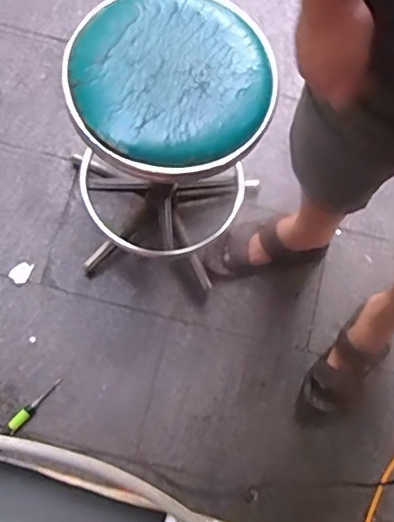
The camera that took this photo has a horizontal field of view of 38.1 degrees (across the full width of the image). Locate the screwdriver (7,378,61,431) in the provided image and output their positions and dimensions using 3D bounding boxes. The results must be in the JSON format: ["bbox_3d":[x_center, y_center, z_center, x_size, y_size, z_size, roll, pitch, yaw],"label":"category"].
[{"bbox_3d":[-0.339,0.297,1.194,0.026,0.019,0.134,42,77,11],"label":"screwdriver"}]

